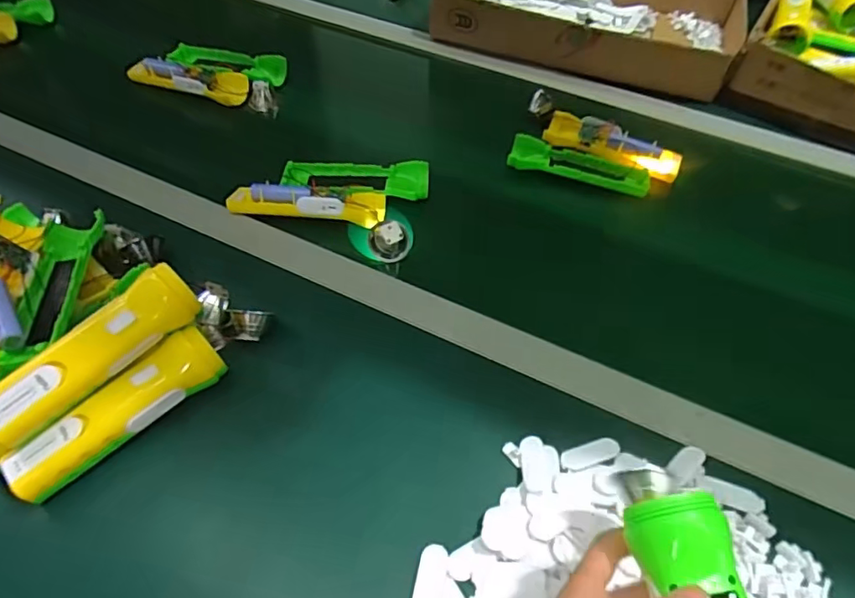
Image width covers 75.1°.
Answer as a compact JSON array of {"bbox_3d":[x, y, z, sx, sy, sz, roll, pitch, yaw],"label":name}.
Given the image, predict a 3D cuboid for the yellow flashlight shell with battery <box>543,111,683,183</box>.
[{"bbox_3d":[0.223,-0.187,0.670,0.160,0.022,0.058,21,54,14],"label":"yellow flashlight shell with battery"}]

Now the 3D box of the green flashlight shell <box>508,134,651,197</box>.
[{"bbox_3d":[0.176,-0.152,0.649,0.162,0.017,0.057,17,54,11],"label":"green flashlight shell"}]

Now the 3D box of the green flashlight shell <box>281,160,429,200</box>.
[{"bbox_3d":[-0.080,-0.134,0.626,0.162,0.027,0.050,1,52,-2],"label":"green flashlight shell"}]

